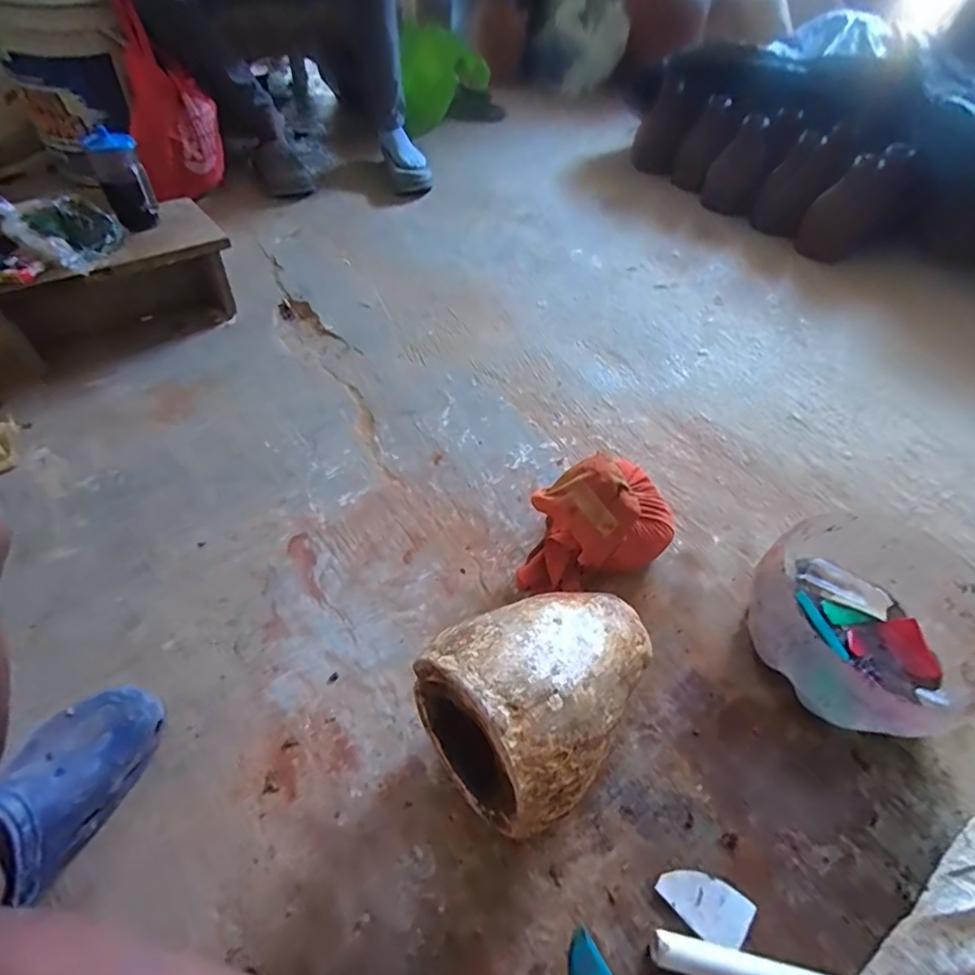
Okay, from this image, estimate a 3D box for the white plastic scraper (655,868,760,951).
[{"bbox_3d":[0.207,0.391,0.505,0.078,0.004,0.055,34,50,30],"label":"white plastic scraper"}]

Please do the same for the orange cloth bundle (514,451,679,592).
[{"bbox_3d":[0.133,0.037,0.698,0.216,0.137,0.154,-19,56,-17],"label":"orange cloth bundle"}]

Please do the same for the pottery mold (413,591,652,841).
[{"bbox_3d":[0.065,0.194,0.523,0.235,0.151,0.175,-29,58,-24],"label":"pottery mold"}]

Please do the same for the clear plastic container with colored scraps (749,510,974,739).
[{"bbox_3d":[0.456,0.155,0.636,0.274,0.124,0.234,-30,60,-24],"label":"clear plastic container with colored scraps"}]

